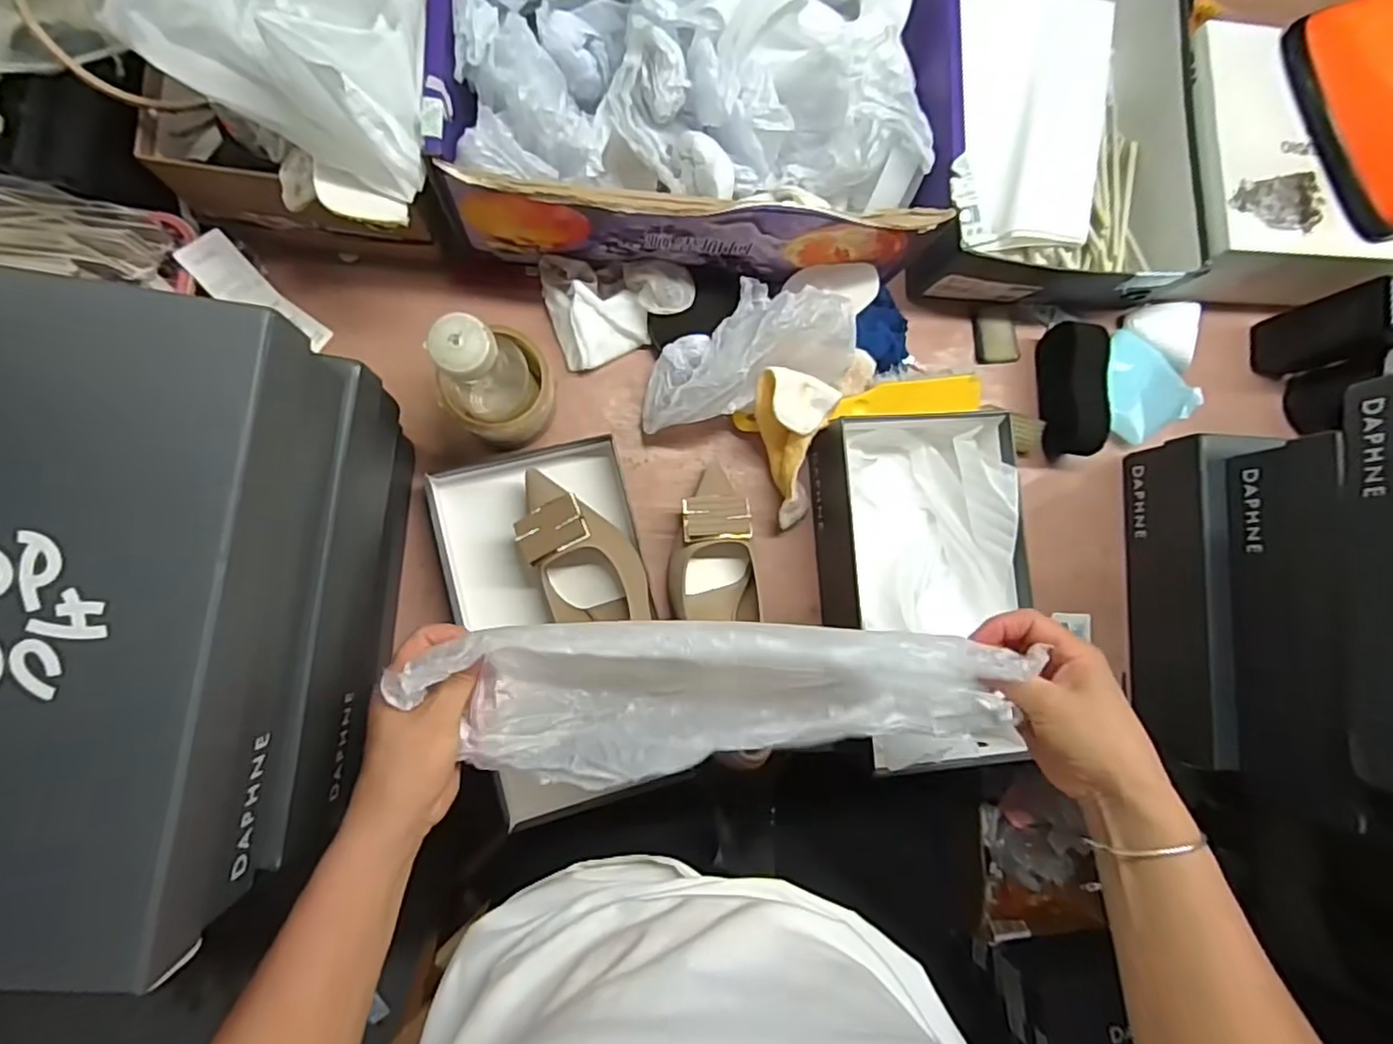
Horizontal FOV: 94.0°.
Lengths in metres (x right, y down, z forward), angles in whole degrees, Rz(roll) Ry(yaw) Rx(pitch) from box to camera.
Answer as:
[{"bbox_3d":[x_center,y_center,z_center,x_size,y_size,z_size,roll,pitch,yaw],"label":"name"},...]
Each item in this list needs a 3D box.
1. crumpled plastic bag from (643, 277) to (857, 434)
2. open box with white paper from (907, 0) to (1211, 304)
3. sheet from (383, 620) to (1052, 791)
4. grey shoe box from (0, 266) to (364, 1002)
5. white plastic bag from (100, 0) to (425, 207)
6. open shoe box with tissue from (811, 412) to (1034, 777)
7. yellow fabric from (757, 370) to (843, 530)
[{"bbox_3d":[0.036,-0.150,0.554,0.191,0.073,0.101,-23,89,4],"label":"crumpled plastic bag"},{"bbox_3d":[0.342,-0.401,0.643,0.269,0.091,0.357,2,86,-8],"label":"open box with white paper"},{"bbox_3d":[0.013,0.105,0.403,0.353,0.077,0.086,-2,86,2],"label":"sheet"},{"bbox_3d":[-0.296,0.041,0.326,0.163,0.119,0.284,6,85,-8],"label":"grey shoe box"},{"bbox_3d":[-0.249,-0.337,0.420,0.181,0.077,0.181,24,83,-6],"label":"white plastic bag"},{"bbox_3d":[0.199,0.057,0.586,0.158,0.086,0.309,-3,86,-9],"label":"open shoe box with tissue"},{"bbox_3d":[0.089,-0.068,0.580,0.068,0.036,0.138,-5,112,-9],"label":"yellow fabric"}]

